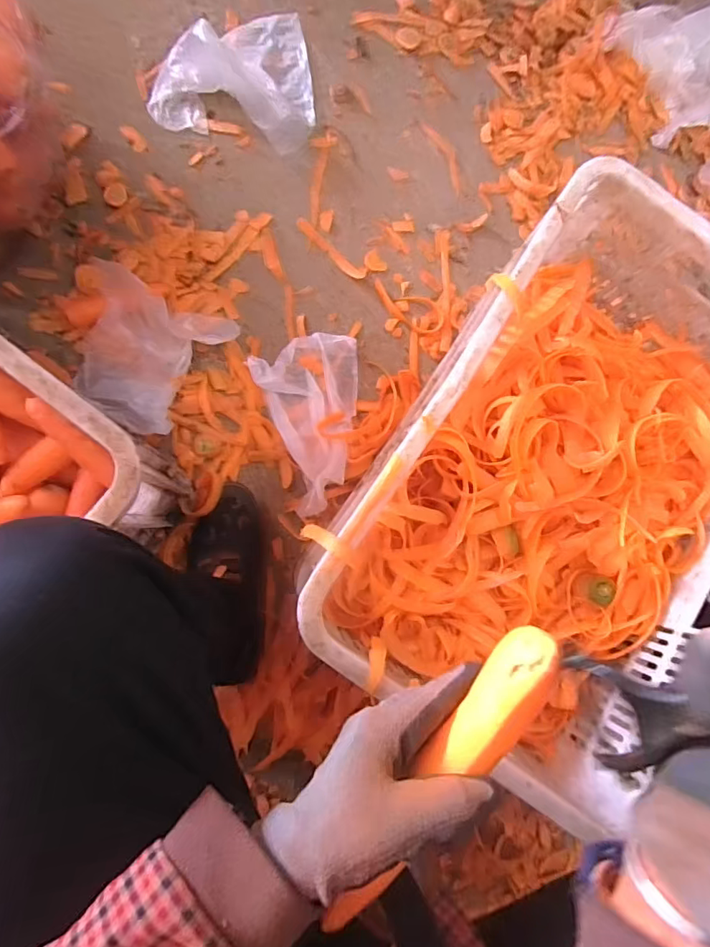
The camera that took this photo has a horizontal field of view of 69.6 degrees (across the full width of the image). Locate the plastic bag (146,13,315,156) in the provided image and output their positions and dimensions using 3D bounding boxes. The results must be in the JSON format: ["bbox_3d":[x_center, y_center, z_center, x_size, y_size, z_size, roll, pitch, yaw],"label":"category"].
[{"bbox_3d":[-0.153,-0.571,0.700,0.217,0.065,0.219,14,82,-6],"label":"plastic bag"}]

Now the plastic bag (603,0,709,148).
[{"bbox_3d":[0.518,-0.618,0.771,0.178,0.092,0.248,-35,89,-10],"label":"plastic bag"}]

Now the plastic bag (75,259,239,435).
[{"bbox_3d":[-0.258,-0.149,0.639,0.167,0.055,0.169,20,82,-5],"label":"plastic bag"}]

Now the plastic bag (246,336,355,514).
[{"bbox_3d":[-0.063,-0.078,0.665,0.143,0.040,0.221,-1,70,-8],"label":"plastic bag"}]

